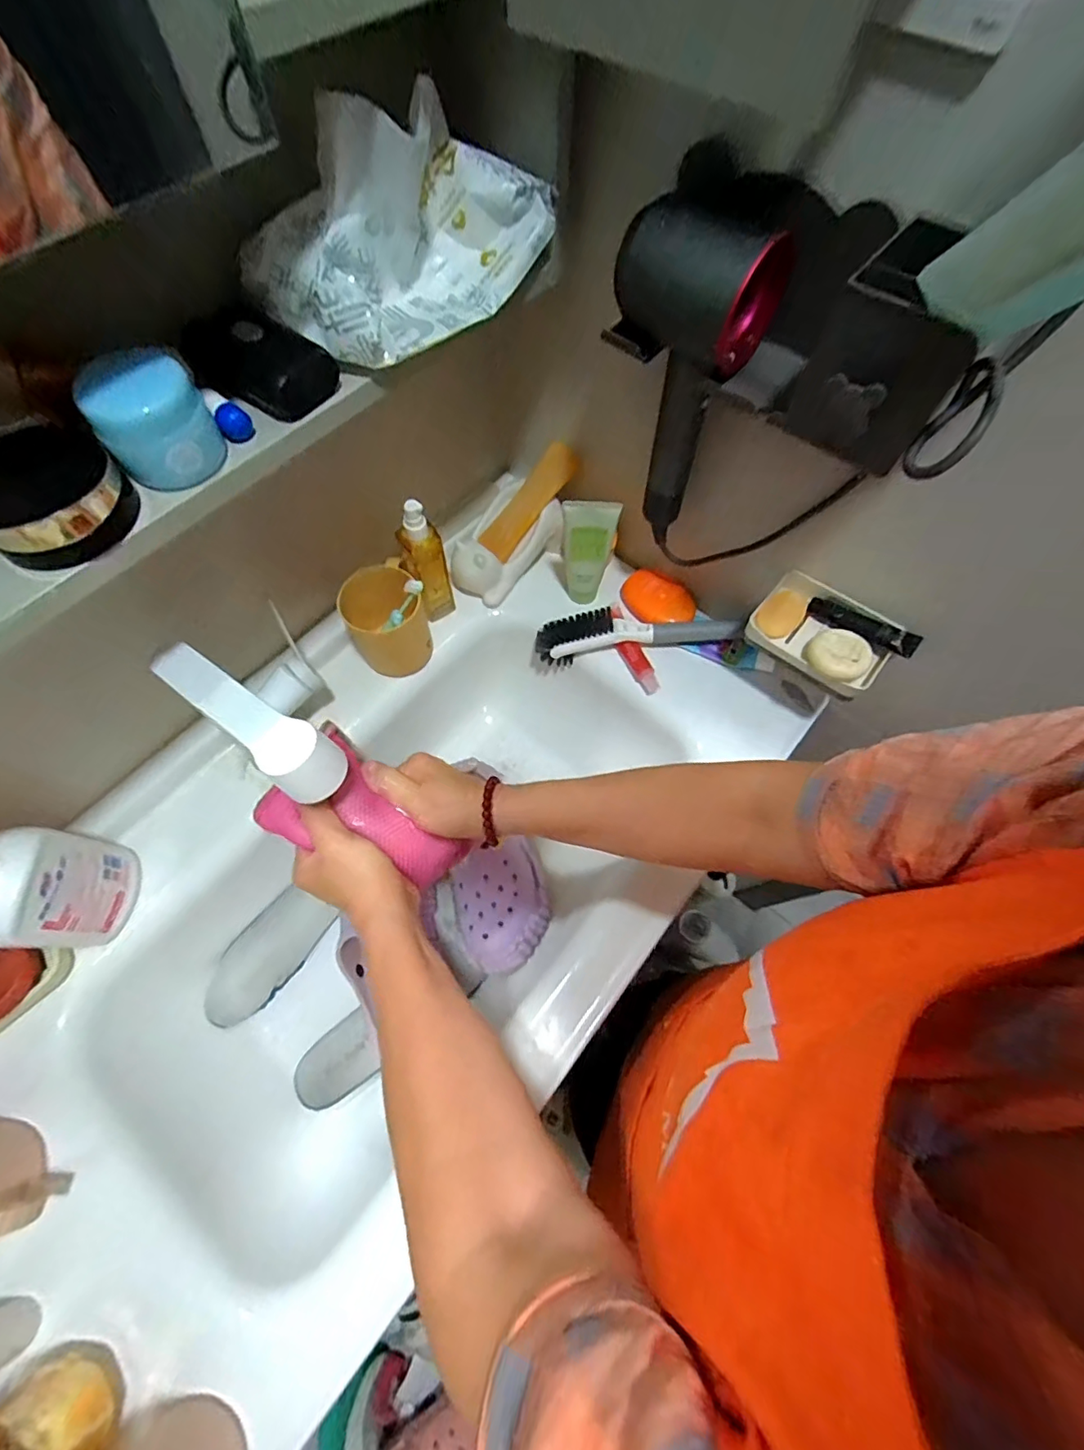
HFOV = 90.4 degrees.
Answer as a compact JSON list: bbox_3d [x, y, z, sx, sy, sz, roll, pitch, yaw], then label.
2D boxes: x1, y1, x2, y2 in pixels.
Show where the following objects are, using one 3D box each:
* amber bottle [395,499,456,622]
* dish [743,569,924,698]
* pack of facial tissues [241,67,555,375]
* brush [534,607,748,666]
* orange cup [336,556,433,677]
[{"bbox_3d":[-0.125,-0.177,0.589,0.040,0.158,0.031,-17,67,-8],"label":"amber bottle"},{"bbox_3d":[0.272,-0.084,0.518,0.133,0.043,0.079,37,71,14],"label":"dish"},{"bbox_3d":[-0.091,-0.326,0.348,0.096,0.091,0.197,40,71,15],"label":"pack of facial tissues"},{"bbox_3d":[0.108,-0.109,0.624,0.228,0.039,0.038,-2,66,-2],"label":"brush"},{"bbox_3d":[-0.169,-0.111,0.592,0.081,0.095,0.080,0,66,-1],"label":"orange cup"}]

